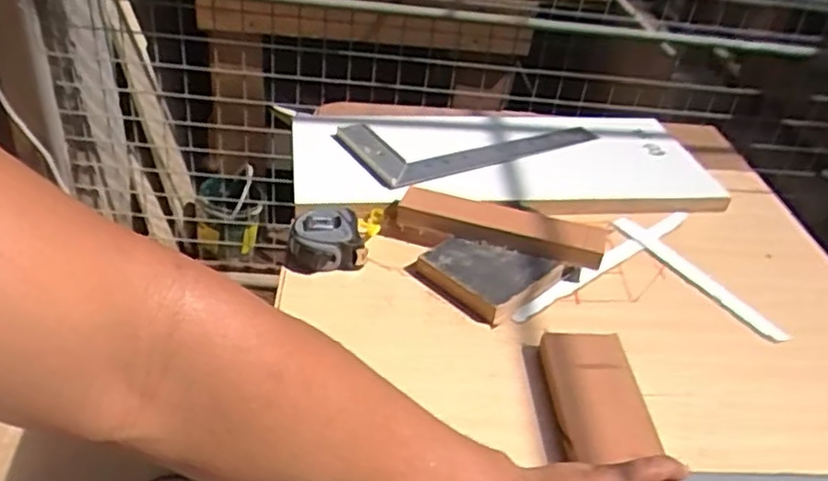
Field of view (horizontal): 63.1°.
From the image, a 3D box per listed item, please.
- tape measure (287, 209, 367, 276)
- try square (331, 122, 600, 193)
[{"bbox_3d":[-0.086,-0.003,0.656,0.071,0.036,0.066,0,38,-9],"label":"tape measure"},{"bbox_3d":[0.066,-0.131,0.853,0.293,0.023,0.176,-16,42,-26],"label":"try square"}]

